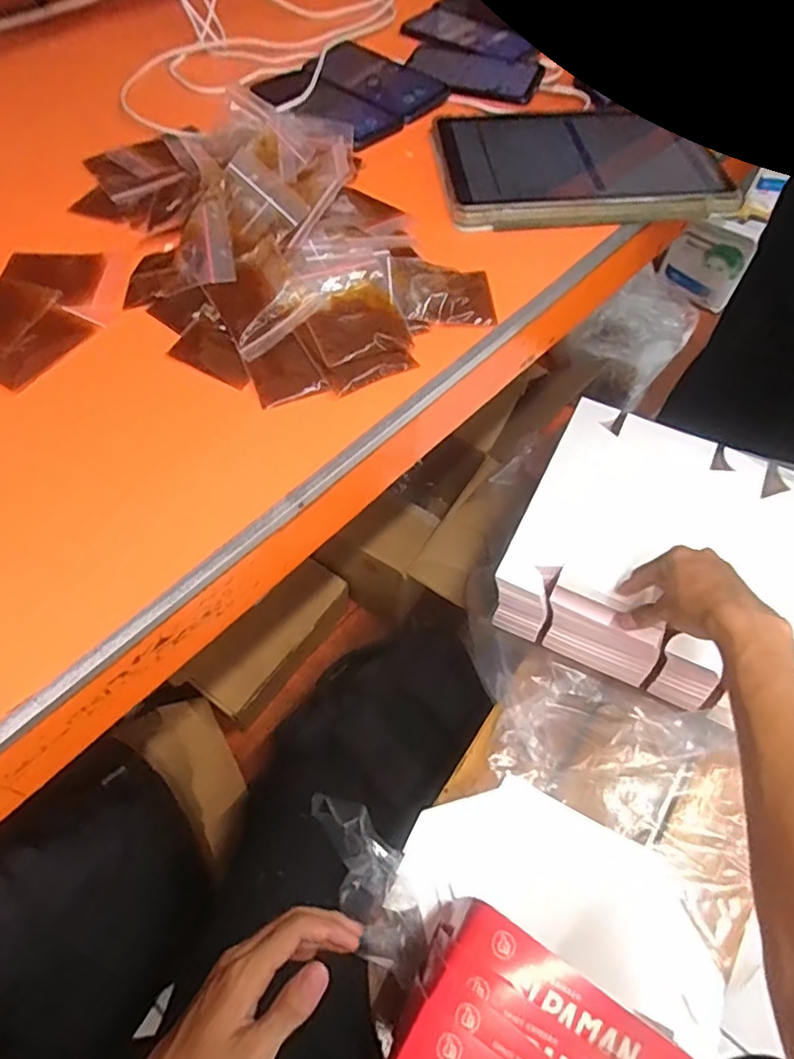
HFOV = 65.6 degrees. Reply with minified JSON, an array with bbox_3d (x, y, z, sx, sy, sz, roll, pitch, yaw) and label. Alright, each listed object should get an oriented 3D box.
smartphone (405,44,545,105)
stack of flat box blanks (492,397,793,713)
[{"bbox_3d":[0.085,-0.513,0.696,0.150,0.007,0.089,18,59,11],"label":"smartphone"},{"bbox_3d":[0.324,0.032,0.691,0.353,0.084,0.302,23,61,14],"label":"stack of flat box blanks"}]

